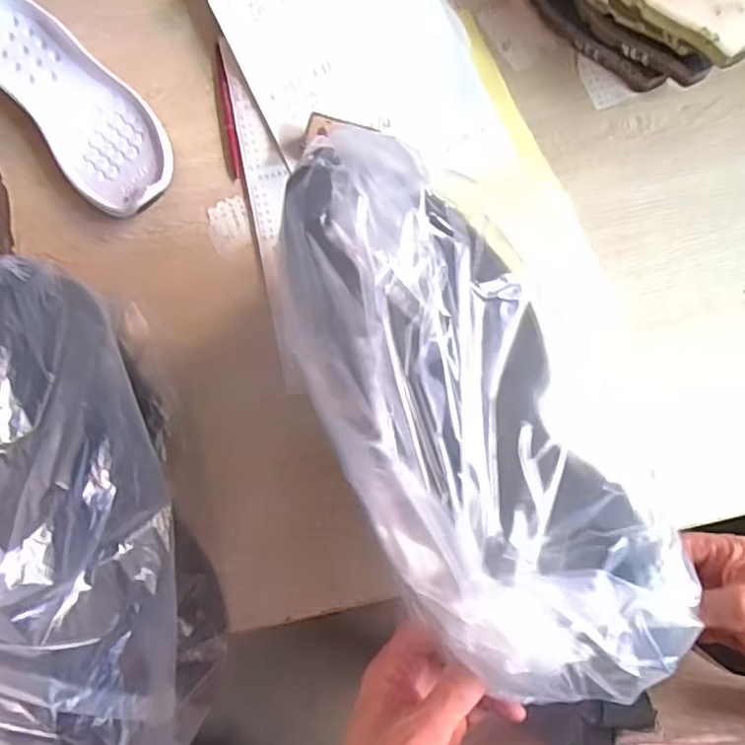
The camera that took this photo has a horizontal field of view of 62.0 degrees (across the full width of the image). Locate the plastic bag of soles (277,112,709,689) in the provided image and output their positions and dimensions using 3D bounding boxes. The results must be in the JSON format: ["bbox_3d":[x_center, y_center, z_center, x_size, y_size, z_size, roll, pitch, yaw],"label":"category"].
[{"bbox_3d":[0.039,0.012,0.288,0.116,0.040,0.285,-26,80,-2],"label":"plastic bag of soles"}]

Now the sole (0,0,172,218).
[{"bbox_3d":[-0.277,-0.250,0.578,0.102,0.039,0.265,-38,82,-4],"label":"sole"}]

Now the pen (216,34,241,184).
[{"bbox_3d":[-0.139,-0.253,0.591,0.011,0.012,0.139,-9,81,0],"label":"pen"}]

